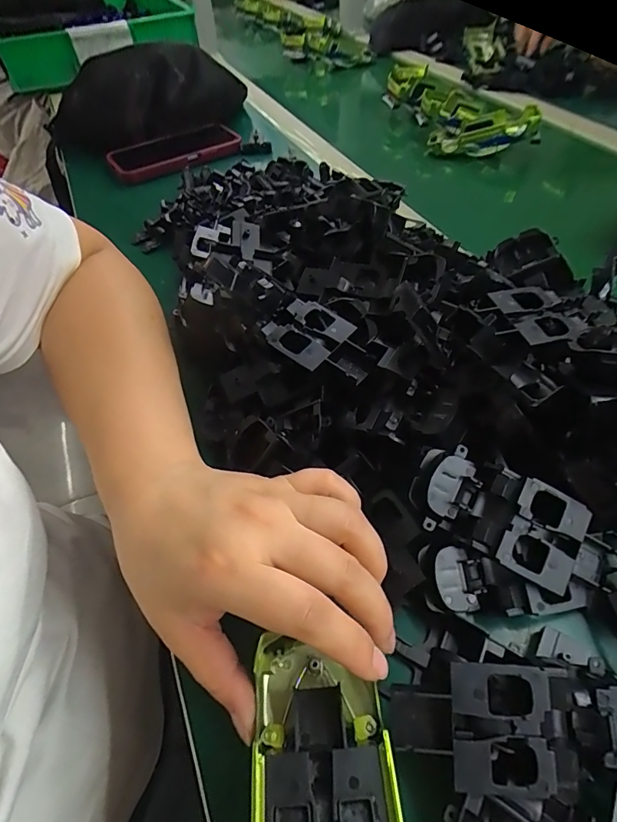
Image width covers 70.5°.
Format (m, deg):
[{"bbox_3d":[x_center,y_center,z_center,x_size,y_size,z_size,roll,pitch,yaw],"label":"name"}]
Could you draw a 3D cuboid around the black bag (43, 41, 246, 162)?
[{"bbox_3d":[-0.204,-0.429,0.590,0.249,0.077,0.142,-23,53,-12],"label":"black bag"}]

